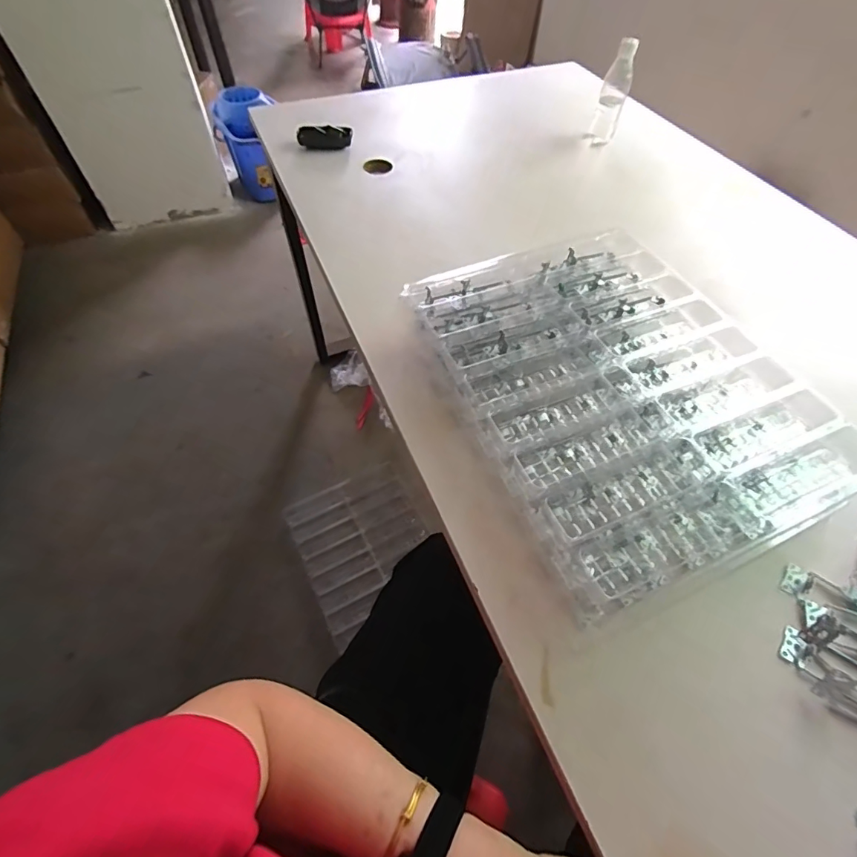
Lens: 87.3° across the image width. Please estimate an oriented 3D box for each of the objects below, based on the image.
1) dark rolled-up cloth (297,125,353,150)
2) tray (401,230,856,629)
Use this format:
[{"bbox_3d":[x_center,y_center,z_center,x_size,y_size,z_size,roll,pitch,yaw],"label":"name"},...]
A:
[{"bbox_3d":[-0.216,-0.606,0.934,0.107,0.038,0.039,4,56,1],"label":"dark rolled-up cloth"},{"bbox_3d":[0.209,-0.045,0.529,0.337,0.090,0.435,-21,59,-15],"label":"tray"}]

